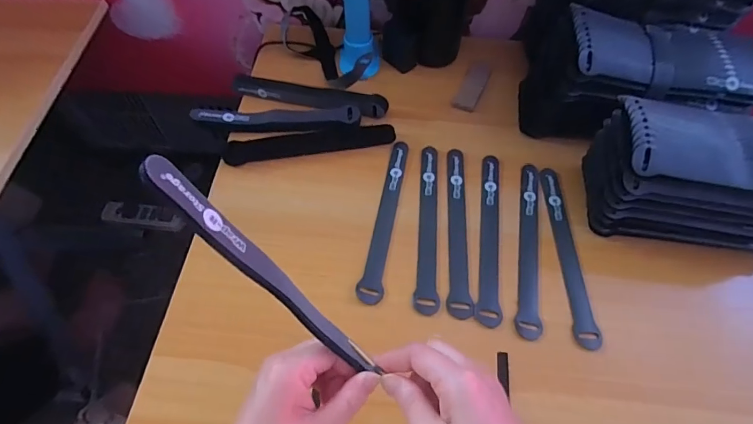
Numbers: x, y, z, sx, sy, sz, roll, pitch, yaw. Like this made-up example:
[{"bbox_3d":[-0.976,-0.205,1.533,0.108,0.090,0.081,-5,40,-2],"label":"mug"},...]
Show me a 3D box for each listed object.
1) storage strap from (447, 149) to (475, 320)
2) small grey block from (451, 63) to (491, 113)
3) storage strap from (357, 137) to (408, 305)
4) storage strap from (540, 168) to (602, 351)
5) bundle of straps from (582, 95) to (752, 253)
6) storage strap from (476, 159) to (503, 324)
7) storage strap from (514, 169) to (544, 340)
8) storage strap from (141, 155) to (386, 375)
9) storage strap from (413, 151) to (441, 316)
[{"bbox_3d":[0.087,0.013,0.442,0.023,0.004,0.198,5,57,2],"label":"storage strap"},{"bbox_3d":[0.136,-0.179,0.584,0.033,0.006,0.108,21,59,12],"label":"small grey block"},{"bbox_3d":[0.011,0.002,0.448,0.022,0.004,0.198,10,58,5],"label":"storage strap"},{"bbox_3d":[0.208,0.040,0.457,0.024,0.006,0.211,3,57,0],"label":"storage strap"},{"bbox_3d":[0.324,-0.033,0.406,0.215,0.116,0.089,4,57,2],"label":"bundle of straps"},{"bbox_3d":[0.120,0.021,0.438,0.022,0.004,0.197,9,58,4],"label":"storage strap"},{"bbox_3d":[0.159,0.032,0.432,0.022,0.004,0.197,11,58,6],"label":"storage strap"},{"bbox_3d":[-0.061,0.040,0.245,0.012,0.180,0.018,-3,44,49],"label":"storage strap"},{"bbox_3d":[0.056,0.010,0.445,0.022,0.004,0.198,5,57,2],"label":"storage strap"}]

